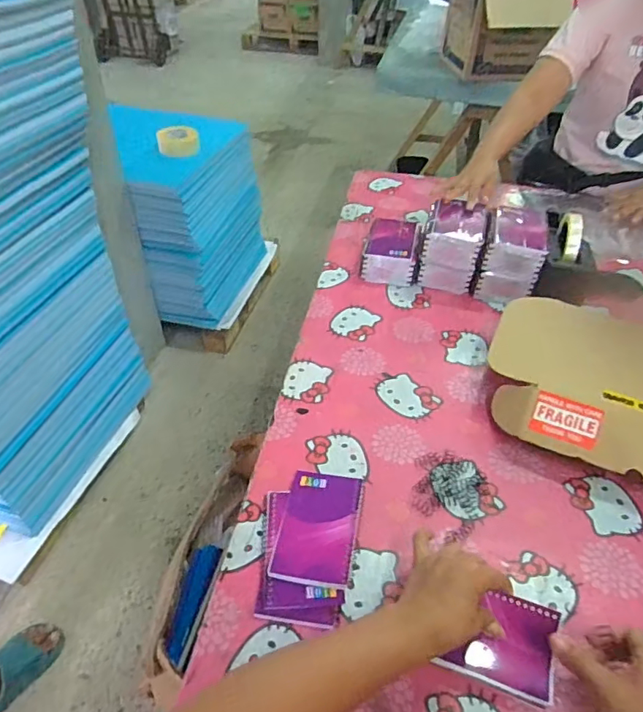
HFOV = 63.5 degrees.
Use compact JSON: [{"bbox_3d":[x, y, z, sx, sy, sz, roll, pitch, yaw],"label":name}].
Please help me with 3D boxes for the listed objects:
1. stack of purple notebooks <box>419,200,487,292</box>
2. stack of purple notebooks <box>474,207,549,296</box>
[{"bbox_3d":[0.228,-0.186,0.904,0.090,0.112,0.117,13,44,13],"label":"stack of purple notebooks"},{"bbox_3d":[0.330,-0.185,0.895,0.090,0.109,0.153,14,45,14],"label":"stack of purple notebooks"}]

